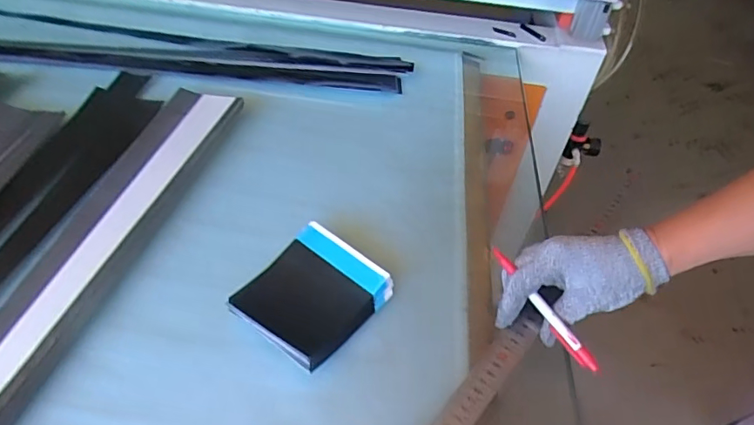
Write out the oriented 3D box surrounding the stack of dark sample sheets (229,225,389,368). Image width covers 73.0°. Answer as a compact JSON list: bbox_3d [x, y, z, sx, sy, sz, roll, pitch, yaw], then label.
[{"bbox_3d":[-0.062,0.081,0.491,0.110,0.035,0.122,32,51,23],"label":"stack of dark sample sheets"}]

